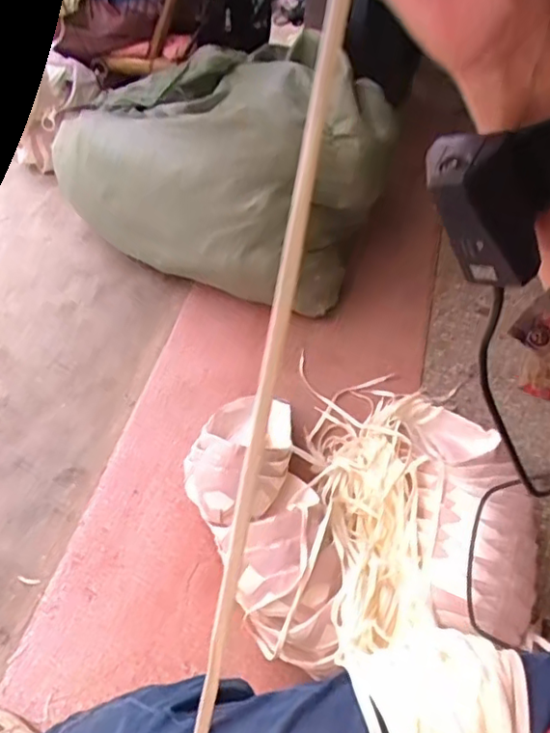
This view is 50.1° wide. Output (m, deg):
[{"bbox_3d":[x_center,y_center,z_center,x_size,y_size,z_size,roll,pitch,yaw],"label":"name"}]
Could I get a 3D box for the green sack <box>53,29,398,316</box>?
[{"bbox_3d":[-0.110,-0.435,1.200,0.649,0.341,0.416,18,54,13],"label":"green sack"}]

